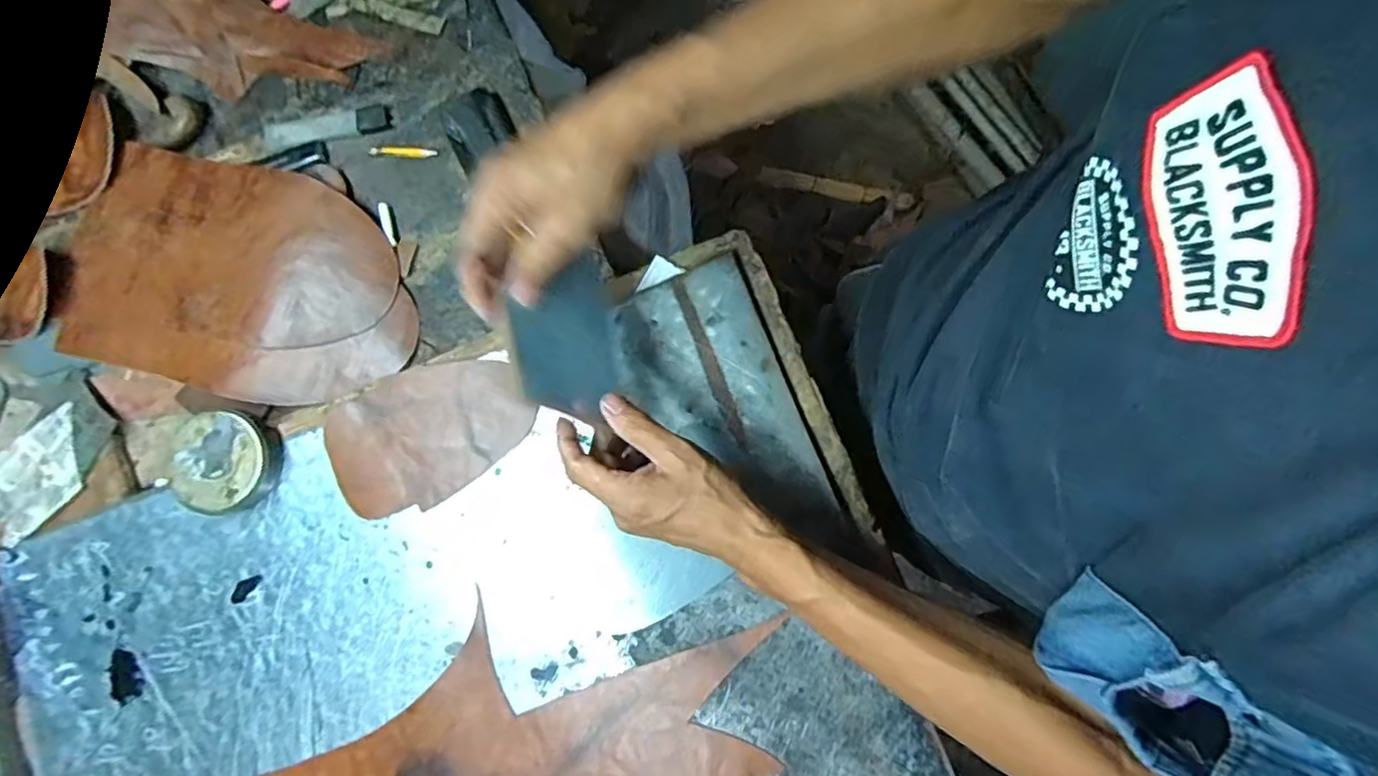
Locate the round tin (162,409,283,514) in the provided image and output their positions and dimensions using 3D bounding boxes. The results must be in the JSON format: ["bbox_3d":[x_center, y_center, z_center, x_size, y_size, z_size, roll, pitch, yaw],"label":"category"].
[{"bbox_3d":[-0.358,0.057,0.495,0.070,0.032,0.074,0,78,1],"label":"round tin"}]

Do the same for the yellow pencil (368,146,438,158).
[{"bbox_3d":[-0.251,-0.208,0.564,0.059,0.004,0.010,4,78,2],"label":"yellow pencil"}]

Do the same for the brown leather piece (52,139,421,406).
[{"bbox_3d":[-0.384,-0.096,0.536,0.310,0.015,0.189,15,78,4],"label":"brown leather piece"}]

